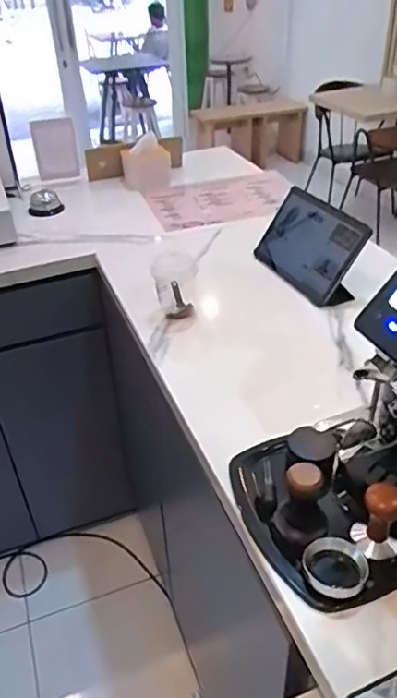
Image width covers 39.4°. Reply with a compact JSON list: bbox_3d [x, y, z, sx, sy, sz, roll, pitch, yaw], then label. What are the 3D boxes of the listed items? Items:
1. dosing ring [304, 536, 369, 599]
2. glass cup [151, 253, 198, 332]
[{"bbox_3d":[0.147,0.237,0.598,0.067,0.036,0.058,14,39,21],"label":"dosing ring"},{"bbox_3d":[-0.041,-0.109,1.015,0.075,0.120,0.095,-5,37,-3],"label":"glass cup"}]

